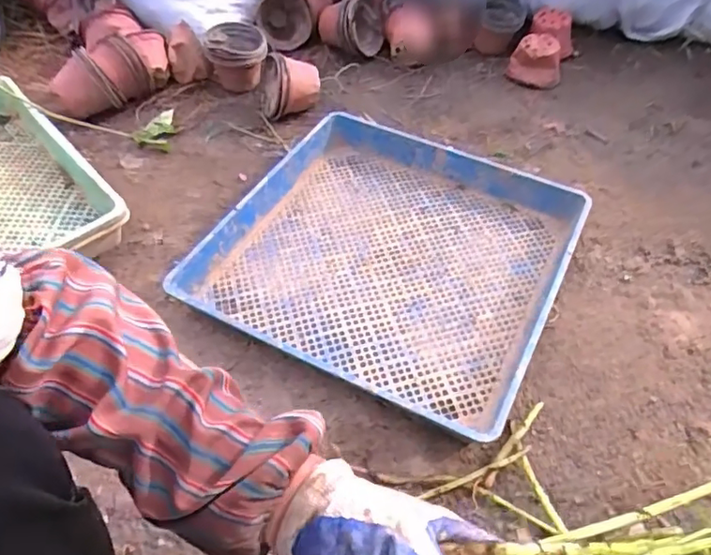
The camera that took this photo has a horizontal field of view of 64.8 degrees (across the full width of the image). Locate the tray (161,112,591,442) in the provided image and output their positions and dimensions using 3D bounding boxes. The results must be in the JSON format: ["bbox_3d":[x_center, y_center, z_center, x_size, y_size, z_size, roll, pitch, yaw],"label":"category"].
[{"bbox_3d":[0.047,-0.033,0.721,0.405,0.062,0.394,24,54,19],"label":"tray"}]

